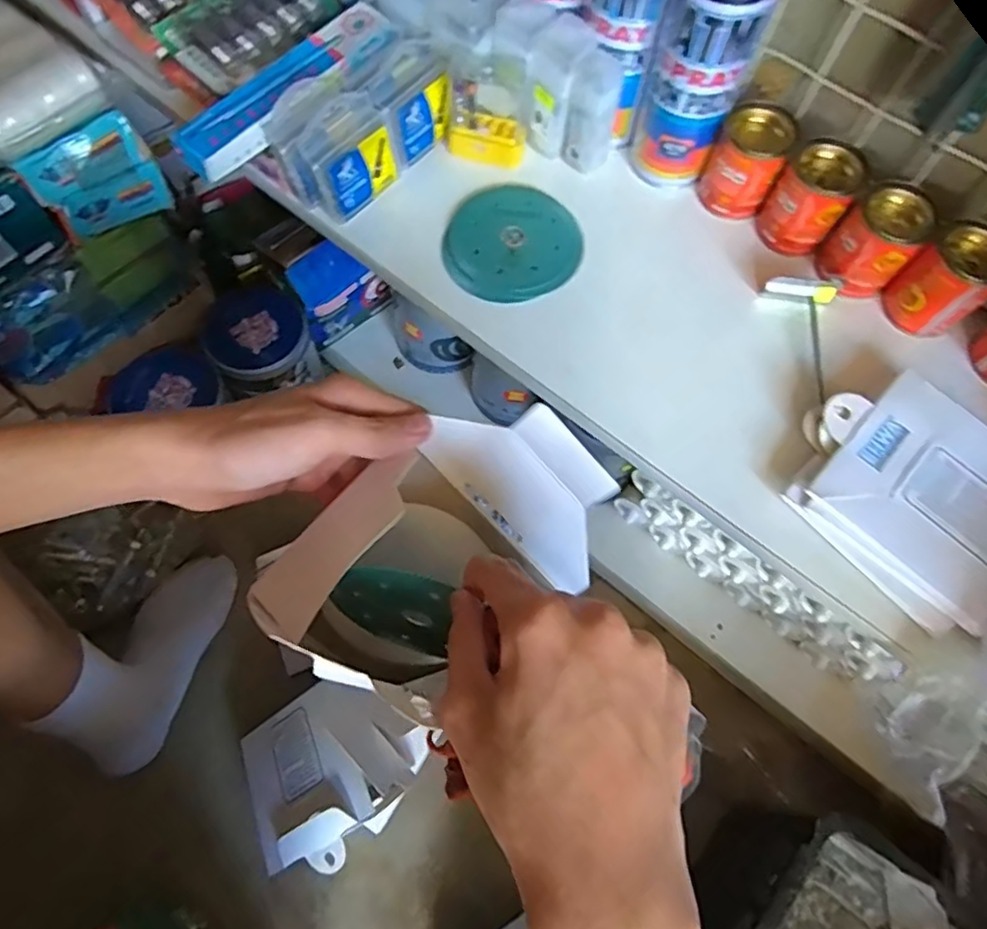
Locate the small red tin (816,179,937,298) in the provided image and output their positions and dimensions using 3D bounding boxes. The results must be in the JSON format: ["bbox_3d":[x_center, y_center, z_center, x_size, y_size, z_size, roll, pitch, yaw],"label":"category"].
[{"bbox_3d":[0.288,-0.168,0.477,0.054,0.065,0.059,1,66,-2],"label":"small red tin"}]

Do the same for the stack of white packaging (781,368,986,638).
[{"bbox_3d":[0.285,0.016,0.423,0.154,0.025,0.139,40,70,14],"label":"stack of white packaging"}]

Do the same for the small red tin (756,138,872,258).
[{"bbox_3d":[0.244,-0.205,0.485,0.052,0.068,0.050,1,66,-2],"label":"small red tin"}]

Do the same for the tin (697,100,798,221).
[{"bbox_3d":[0.200,-0.238,0.499,0.052,0.069,0.050,1,66,-2],"label":"tin"}]

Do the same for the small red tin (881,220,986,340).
[{"bbox_3d":[0.333,-0.134,0.462,0.048,0.069,0.055,-38,73,-18],"label":"small red tin"}]

